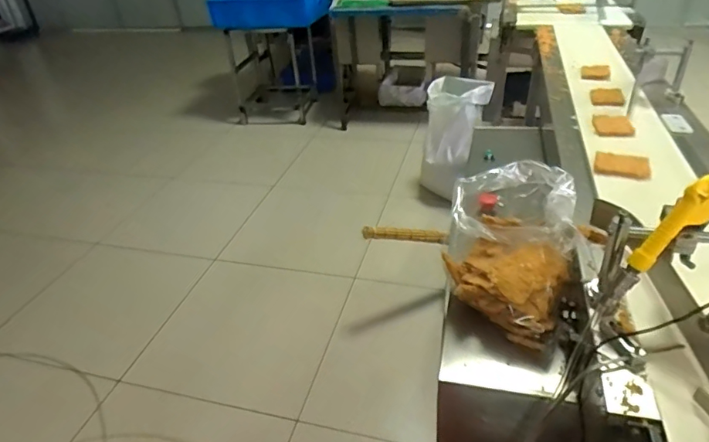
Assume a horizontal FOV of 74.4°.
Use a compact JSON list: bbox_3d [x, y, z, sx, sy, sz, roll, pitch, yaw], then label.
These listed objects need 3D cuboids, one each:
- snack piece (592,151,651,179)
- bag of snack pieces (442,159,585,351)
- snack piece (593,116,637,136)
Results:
[{"bbox_3d":[0.478,-0.100,0.834,0.089,0.019,0.064,16,40,27],"label":"snack piece"},{"bbox_3d":[0.241,0.029,0.704,0.192,0.180,0.193,24,45,35],"label":"bag of snack pieces"},{"bbox_3d":[0.544,-0.201,0.985,0.073,0.010,0.098,4,36,13],"label":"snack piece"}]

